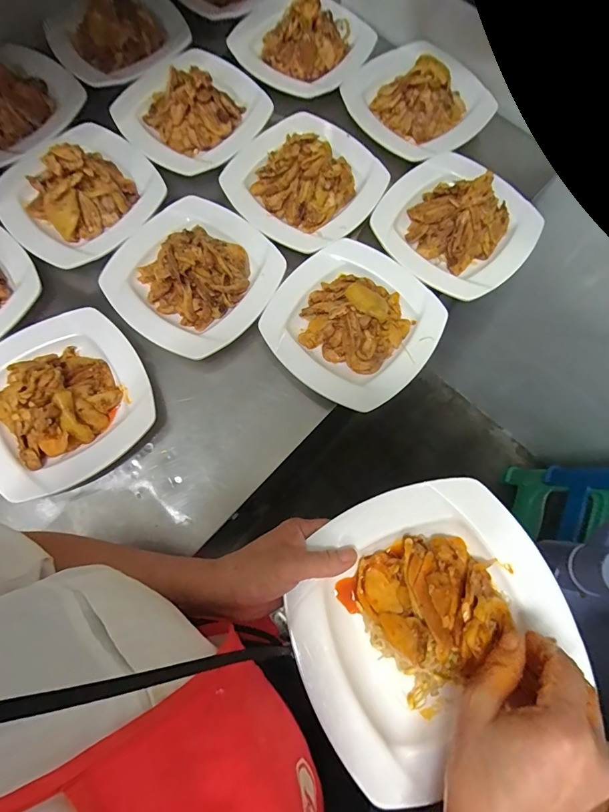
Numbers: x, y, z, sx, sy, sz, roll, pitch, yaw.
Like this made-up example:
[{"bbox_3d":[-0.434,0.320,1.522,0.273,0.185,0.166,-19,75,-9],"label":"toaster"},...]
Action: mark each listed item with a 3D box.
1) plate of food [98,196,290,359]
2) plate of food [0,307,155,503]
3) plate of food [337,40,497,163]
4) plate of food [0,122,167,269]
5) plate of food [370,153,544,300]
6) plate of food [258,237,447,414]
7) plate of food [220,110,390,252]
[{"bbox_3d":[-0.146,-0.183,0.511,0.196,0.057,0.205,34,76,9],"label":"plate of food"},{"bbox_3d":[-0.297,-0.014,0.459,0.205,0.065,0.205,1,77,-5],"label":"plate of food"},{"bbox_3d":[0.160,-0.443,0.547,0.169,0.047,0.175,-37,78,-11],"label":"plate of food"},{"bbox_3d":[-0.283,-0.274,0.481,0.185,0.067,0.153,-42,79,-12],"label":"plate of food"},{"bbox_3d":[0.219,-0.266,0.547,0.206,0.069,0.198,42,77,10],"label":"plate of food"},{"bbox_3d":[0.066,-0.118,0.505,0.202,0.061,0.207,38,77,10],"label":"plate of food"},{"bbox_3d":[0.007,-0.316,0.515,0.183,0.054,0.195,42,77,10],"label":"plate of food"}]

